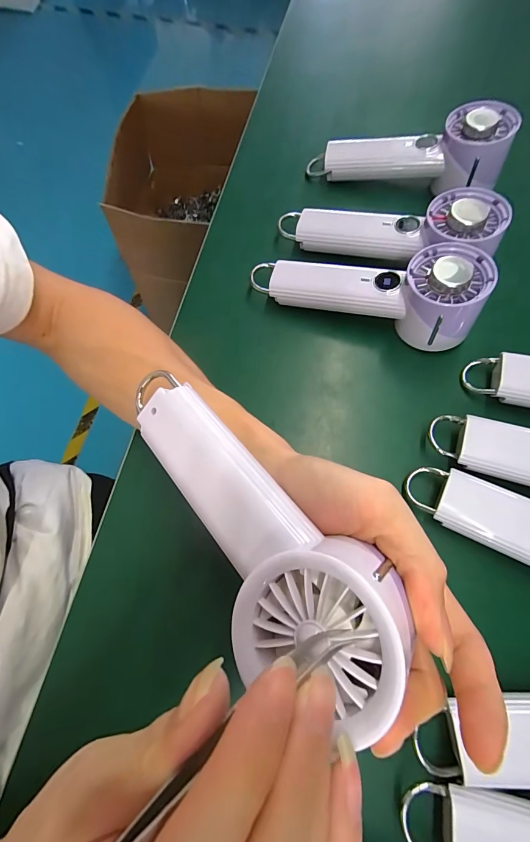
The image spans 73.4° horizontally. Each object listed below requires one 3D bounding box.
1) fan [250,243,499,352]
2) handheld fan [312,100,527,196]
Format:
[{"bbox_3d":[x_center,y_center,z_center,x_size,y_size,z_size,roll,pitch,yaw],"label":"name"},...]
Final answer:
[{"bbox_3d":[0.084,-0.115,0.317,0.198,0.058,0.064,13,69,19],"label":"fan"},{"bbox_3d":[0.145,-0.278,0.374,0.196,0.054,0.064,11,69,22],"label":"handheld fan"}]

